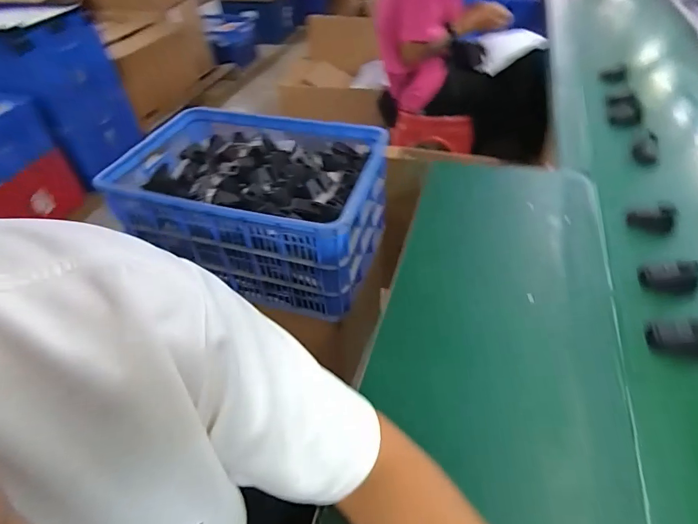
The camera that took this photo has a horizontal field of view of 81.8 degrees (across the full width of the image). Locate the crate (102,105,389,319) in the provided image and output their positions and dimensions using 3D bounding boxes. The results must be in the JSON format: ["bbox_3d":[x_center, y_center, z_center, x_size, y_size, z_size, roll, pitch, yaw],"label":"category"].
[{"bbox_3d":[-0.223,-0.155,1.044,0.588,0.274,0.393,13,47,16],"label":"crate"}]

